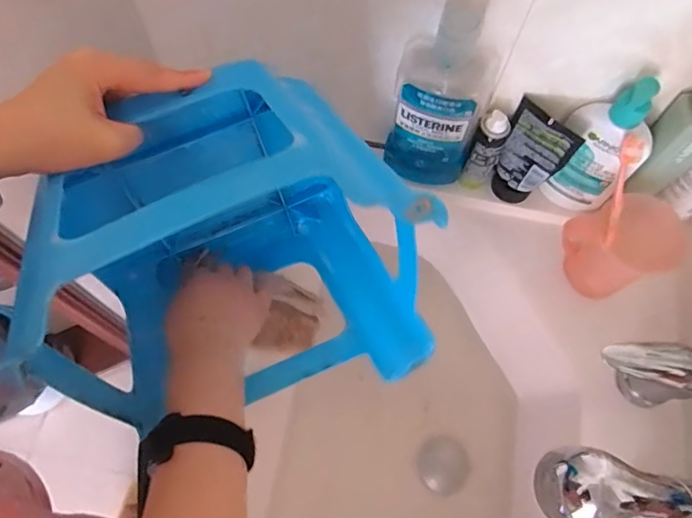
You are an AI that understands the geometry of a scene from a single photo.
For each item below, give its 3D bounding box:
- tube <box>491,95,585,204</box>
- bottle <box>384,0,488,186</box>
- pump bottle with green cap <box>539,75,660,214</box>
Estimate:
[{"bbox_3d":[0.196,-0.108,0.547,0.072,0.118,0.033,41,71,14],"label":"tube"},{"bbox_3d":[0.095,-0.157,0.510,0.090,0.221,0.053,12,67,2],"label":"bottle"},{"bbox_3d":[0.255,-0.108,0.515,0.077,0.174,0.041,41,71,14],"label":"pump bottle with green cap"}]

